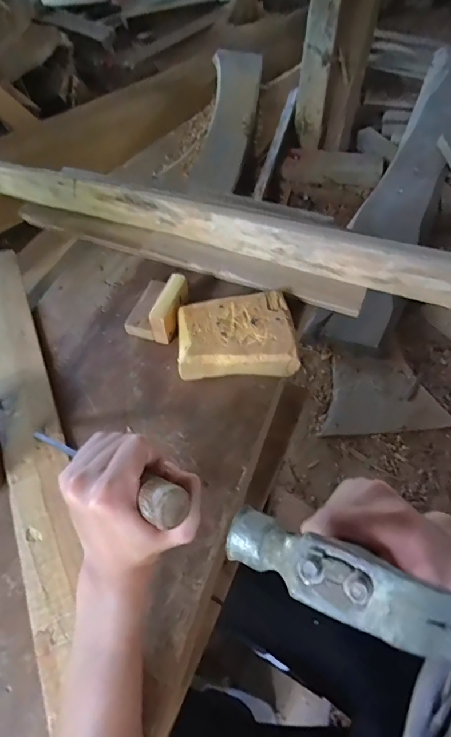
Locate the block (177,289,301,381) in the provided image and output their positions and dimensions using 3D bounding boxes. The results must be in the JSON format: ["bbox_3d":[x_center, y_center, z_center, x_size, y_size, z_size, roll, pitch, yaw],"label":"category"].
[{"bbox_3d":[0.011,-0.039,0.488,0.132,0.032,0.099,-5,55,-4],"label":"block"}]

